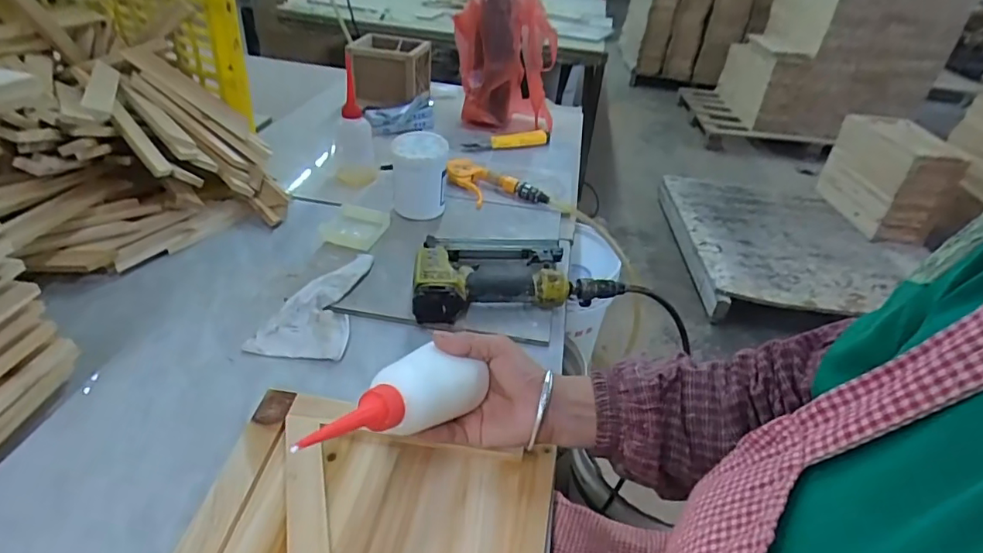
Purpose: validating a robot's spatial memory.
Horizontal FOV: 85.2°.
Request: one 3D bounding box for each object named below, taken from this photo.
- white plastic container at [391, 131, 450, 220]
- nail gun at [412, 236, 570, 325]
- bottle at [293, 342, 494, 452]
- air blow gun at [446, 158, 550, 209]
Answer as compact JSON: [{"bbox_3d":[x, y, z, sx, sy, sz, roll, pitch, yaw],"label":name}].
[{"bbox_3d":[-0.100,-0.142,0.751,0.075,0.102,0.067,-1,36,-10],"label":"white plastic container"},{"bbox_3d":[0.001,-0.003,0.628,0.176,0.051,0.147,2,35,-5],"label":"nail gun"},{"bbox_3d":[-0.069,0.085,0.371,0.042,0.042,0.164,30,21,30],"label":"bottle"},{"bbox_3d":[-0.005,-0.138,0.831,0.175,0.032,0.080,21,37,21],"label":"air blow gun"}]

